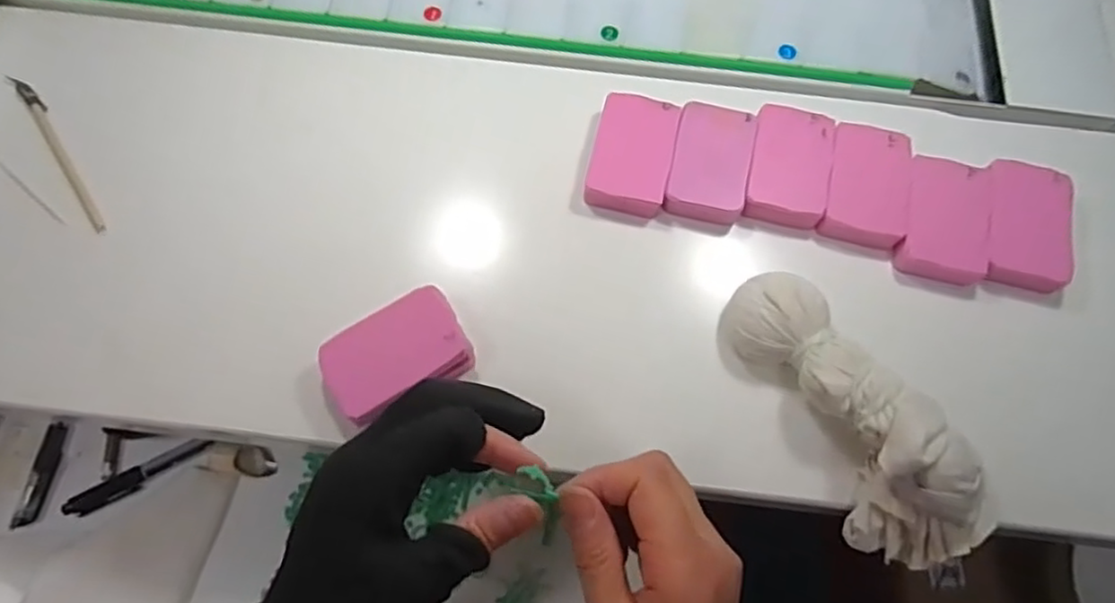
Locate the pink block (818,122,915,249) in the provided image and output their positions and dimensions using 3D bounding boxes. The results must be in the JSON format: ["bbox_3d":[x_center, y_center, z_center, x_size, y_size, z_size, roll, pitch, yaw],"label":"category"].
[{"bbox_3d":[0.182,-0.069,0.396,0.046,0.011,0.072,14,72,3],"label":"pink block"}]

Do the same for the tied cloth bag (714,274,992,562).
[{"bbox_3d":[0.146,0.052,0.330,0.055,0.048,0.157,-25,74,-9],"label":"tied cloth bag"}]

